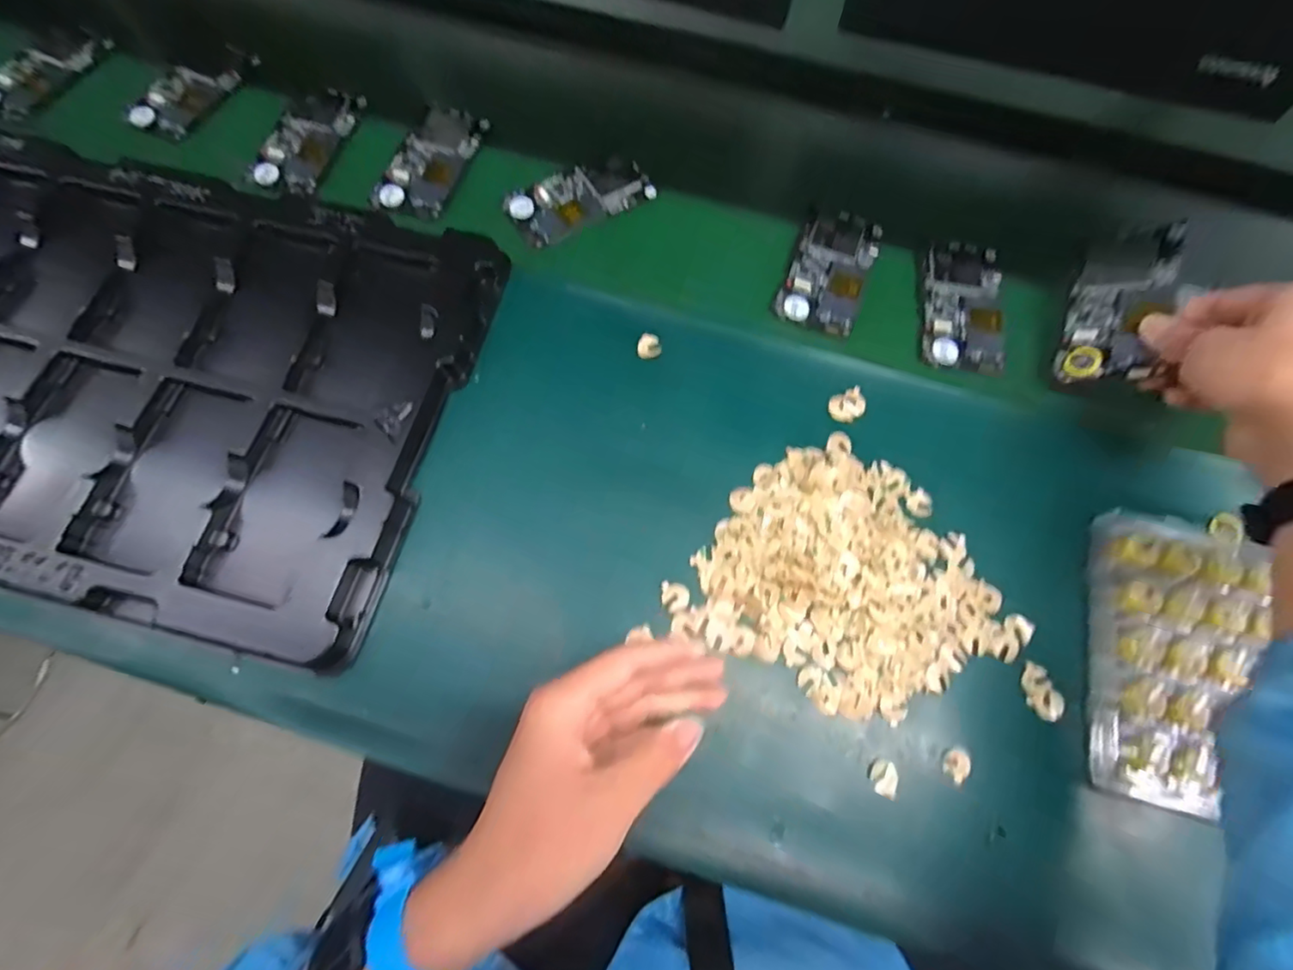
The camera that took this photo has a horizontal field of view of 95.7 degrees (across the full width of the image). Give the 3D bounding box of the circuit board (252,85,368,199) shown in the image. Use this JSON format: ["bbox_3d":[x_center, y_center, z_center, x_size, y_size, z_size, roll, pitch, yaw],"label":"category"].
[{"bbox_3d":[-0.303,-0.311,0.524,0.060,0.013,0.118,14,72,3],"label":"circuit board"}]

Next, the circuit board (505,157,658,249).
[{"bbox_3d":[-0.057,-0.248,0.511,0.122,0.013,0.062,-31,75,-11],"label":"circuit board"}]

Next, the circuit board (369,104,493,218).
[{"bbox_3d":[-0.190,-0.291,0.523,0.061,0.012,0.127,18,72,4],"label":"circuit board"}]

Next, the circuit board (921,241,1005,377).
[{"bbox_3d":[0.259,-0.148,0.480,0.063,0.006,0.123,11,71,2],"label":"circuit board"}]

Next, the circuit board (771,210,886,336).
[{"bbox_3d":[0.154,-0.182,0.489,0.064,0.008,0.120,22,72,6],"label":"circuit board"}]

